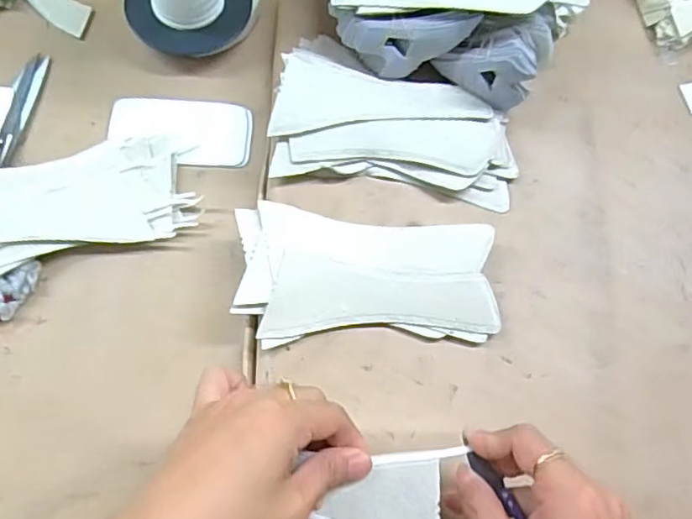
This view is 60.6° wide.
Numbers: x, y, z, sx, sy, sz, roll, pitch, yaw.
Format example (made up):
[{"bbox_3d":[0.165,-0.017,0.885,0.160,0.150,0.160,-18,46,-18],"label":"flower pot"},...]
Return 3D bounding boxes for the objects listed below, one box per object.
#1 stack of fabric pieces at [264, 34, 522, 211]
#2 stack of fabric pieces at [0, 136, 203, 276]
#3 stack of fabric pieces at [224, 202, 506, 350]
[{"bbox_3d":[0.039,-0.095,0.426,0.178,0.037,0.109,14,74,0],"label":"stack of fabric pieces"},{"bbox_3d":[-0.206,-0.036,0.417,0.185,0.024,0.078,-17,75,-24],"label":"stack of fabric pieces"},{"bbox_3d":[0.014,0.012,0.403,0.169,0.023,0.088,3,74,-3],"label":"stack of fabric pieces"}]

